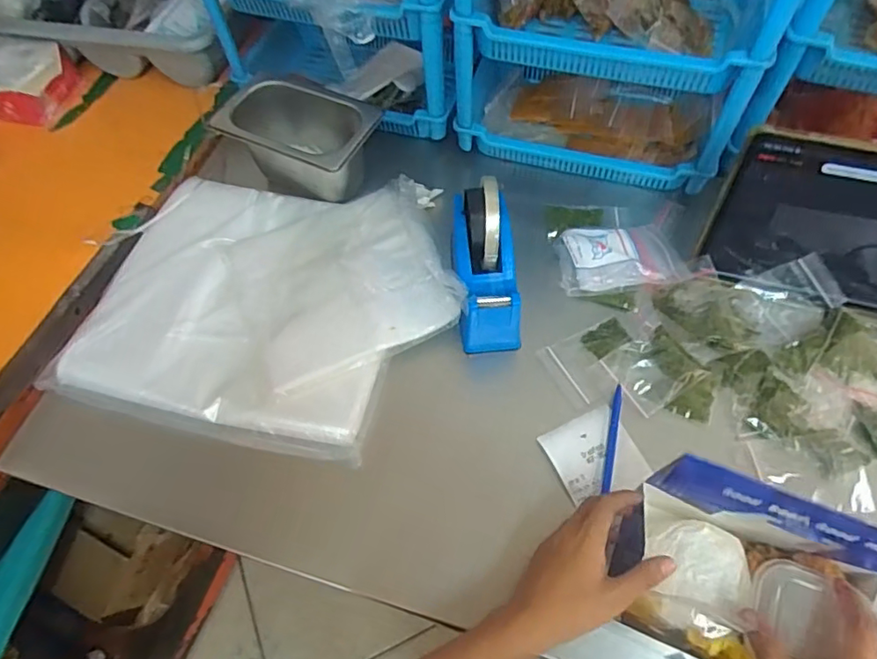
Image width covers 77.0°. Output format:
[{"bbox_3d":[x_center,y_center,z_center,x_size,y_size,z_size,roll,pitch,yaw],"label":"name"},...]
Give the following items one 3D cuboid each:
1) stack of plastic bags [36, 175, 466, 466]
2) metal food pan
[{"bbox_3d":[-0.163,-0.044,0.573,0.366,0.033,0.313,8,61,8],"label":"stack of plastic bags"},{"bbox_3d":[-0.153,-0.221,0.660,0.162,0.102,0.119,22,64,16],"label":"metal food pan"}]

